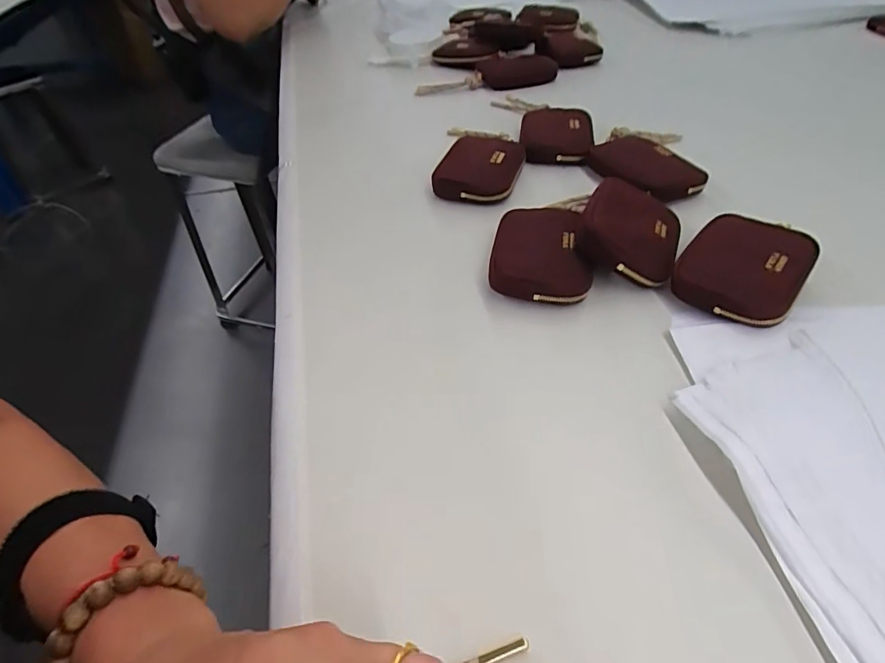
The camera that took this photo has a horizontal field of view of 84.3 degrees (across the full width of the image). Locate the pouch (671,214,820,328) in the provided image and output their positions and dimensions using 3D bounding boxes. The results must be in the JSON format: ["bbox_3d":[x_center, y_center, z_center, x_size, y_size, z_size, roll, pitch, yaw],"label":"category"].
[{"bbox_3d":[0.237,-0.053,0.386,0.082,0.025,0.114,30,54,29],"label":"pouch"}]

